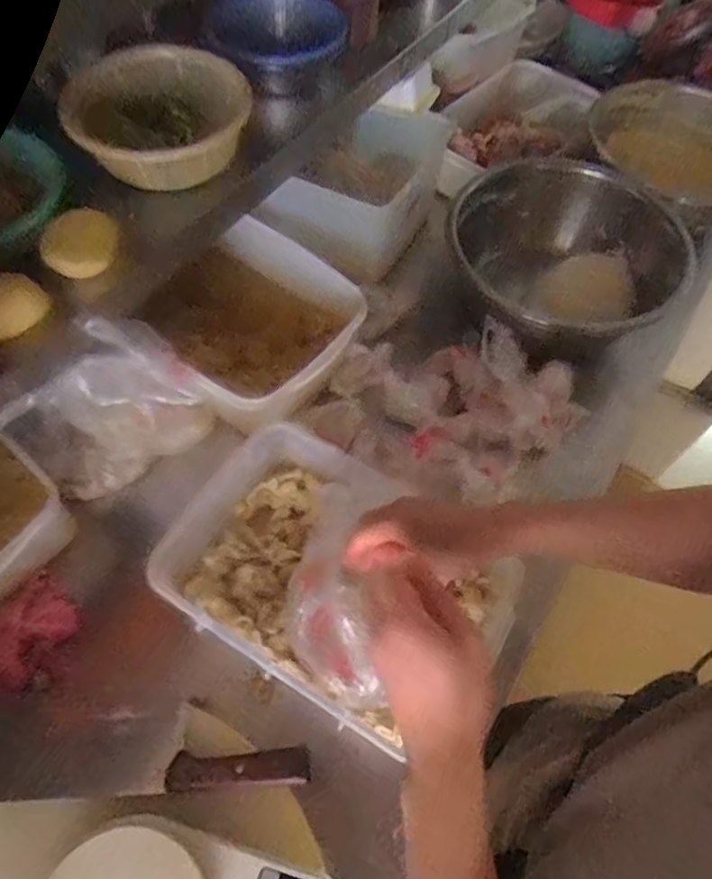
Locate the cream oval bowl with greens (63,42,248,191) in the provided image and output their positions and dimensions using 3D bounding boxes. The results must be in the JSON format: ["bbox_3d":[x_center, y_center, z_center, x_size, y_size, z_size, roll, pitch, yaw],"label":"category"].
[{"bbox_3d":[-0.201,-0.335,0.600,0.184,0.055,0.174,8,60,3],"label":"cream oval bowl with greens"}]

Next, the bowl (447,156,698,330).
[{"bbox_3d":[0.280,-0.241,0.819,0.288,0.138,0.309,1,60,-1],"label":"bowl"}]

